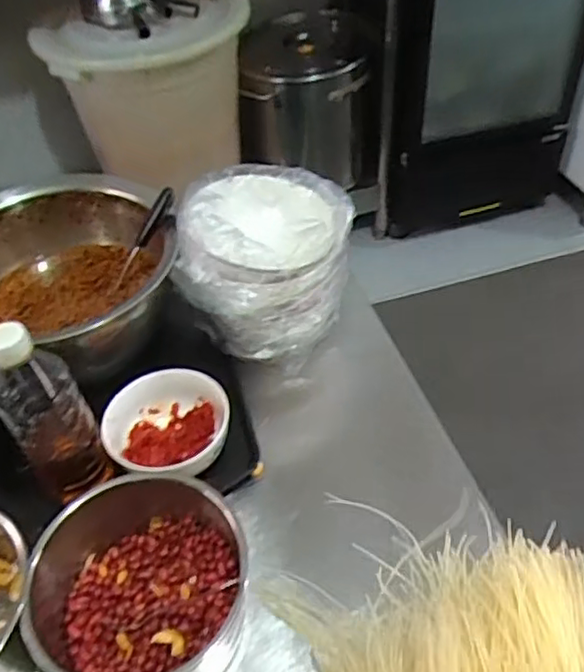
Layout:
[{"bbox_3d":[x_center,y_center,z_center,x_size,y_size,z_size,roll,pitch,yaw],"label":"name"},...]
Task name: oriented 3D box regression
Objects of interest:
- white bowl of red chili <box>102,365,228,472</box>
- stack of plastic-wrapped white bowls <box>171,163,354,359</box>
[{"bbox_3d":[-0.130,0.097,0.678,0.125,0.056,0.124,-2,46,2],"label":"white bowl of red chili"},{"bbox_3d":[-0.028,-0.088,0.754,0.170,0.167,0.188,16,49,19],"label":"stack of plastic-wrapped white bowls"}]

